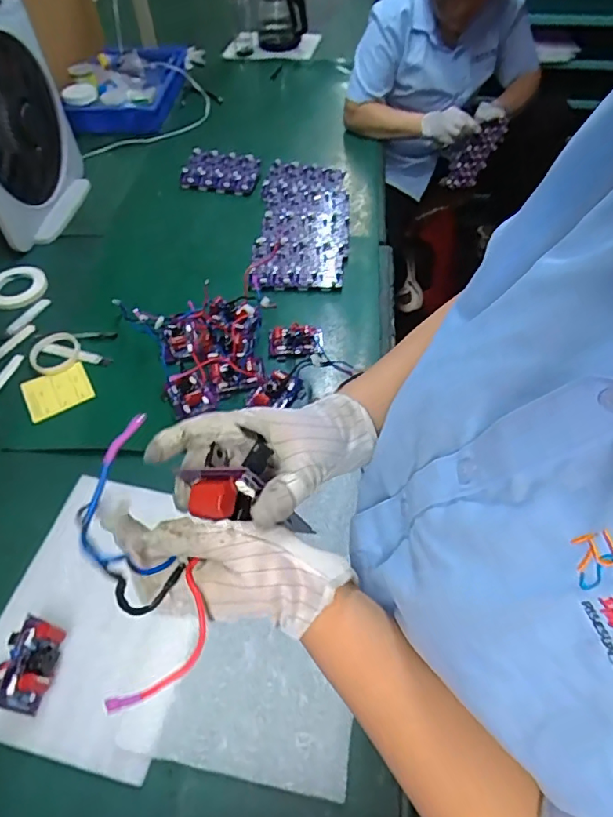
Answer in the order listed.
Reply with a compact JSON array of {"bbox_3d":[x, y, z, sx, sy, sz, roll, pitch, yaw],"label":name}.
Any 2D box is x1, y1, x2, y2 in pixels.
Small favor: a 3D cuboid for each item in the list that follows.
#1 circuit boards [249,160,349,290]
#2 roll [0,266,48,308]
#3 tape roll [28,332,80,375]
[{"bbox_3d":[-0.008,-0.429,1.182,0.199,0.038,0.431,0,53,3],"label":"circuit boards"},{"bbox_3d":[-0.611,-0.256,1.085,0.122,0.020,0.122,-1,53,2],"label":"roll"},{"bbox_3d":[-0.465,-0.104,0.958,0.088,0.012,0.095,-1,53,2],"label":"tape roll"}]

